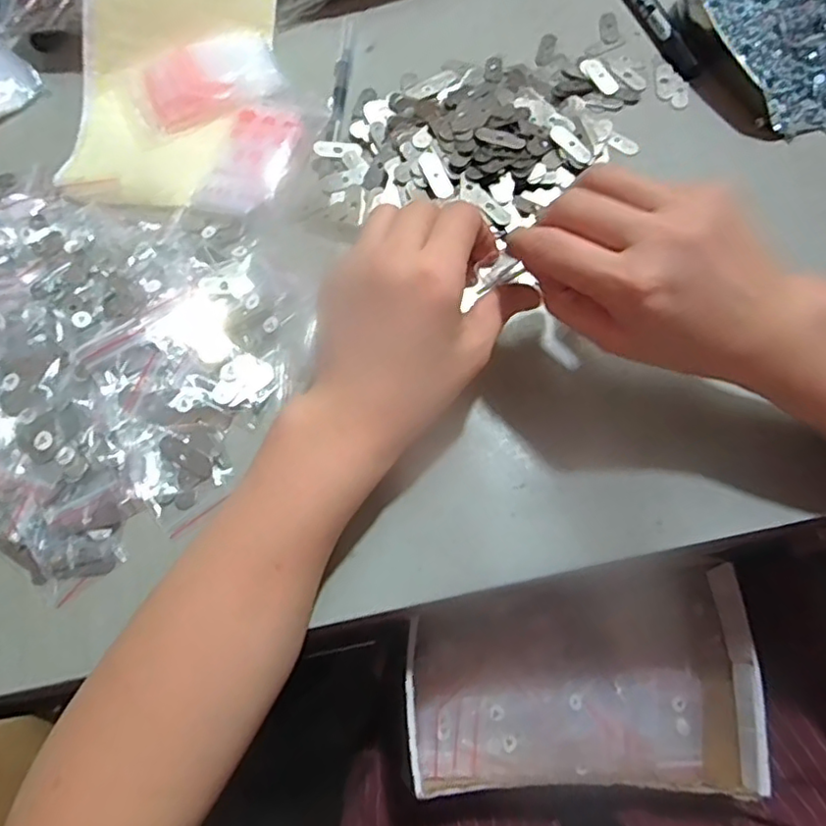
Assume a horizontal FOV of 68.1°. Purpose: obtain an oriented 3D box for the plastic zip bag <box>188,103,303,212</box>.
[{"bbox_3d":[-0.106,-0.173,0.413,0.049,0.014,0.093,21,70,9],"label":"plastic zip bag"}]

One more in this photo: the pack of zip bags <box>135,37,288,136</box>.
[{"bbox_3d":[-0.143,-0.236,0.437,0.101,0.015,0.062,-23,70,-8],"label":"pack of zip bags"}]

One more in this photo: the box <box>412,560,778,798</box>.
[{"bbox_3d":[0.116,0.189,0.433,0.237,0.055,0.148,-3,68,0],"label":"box"}]

